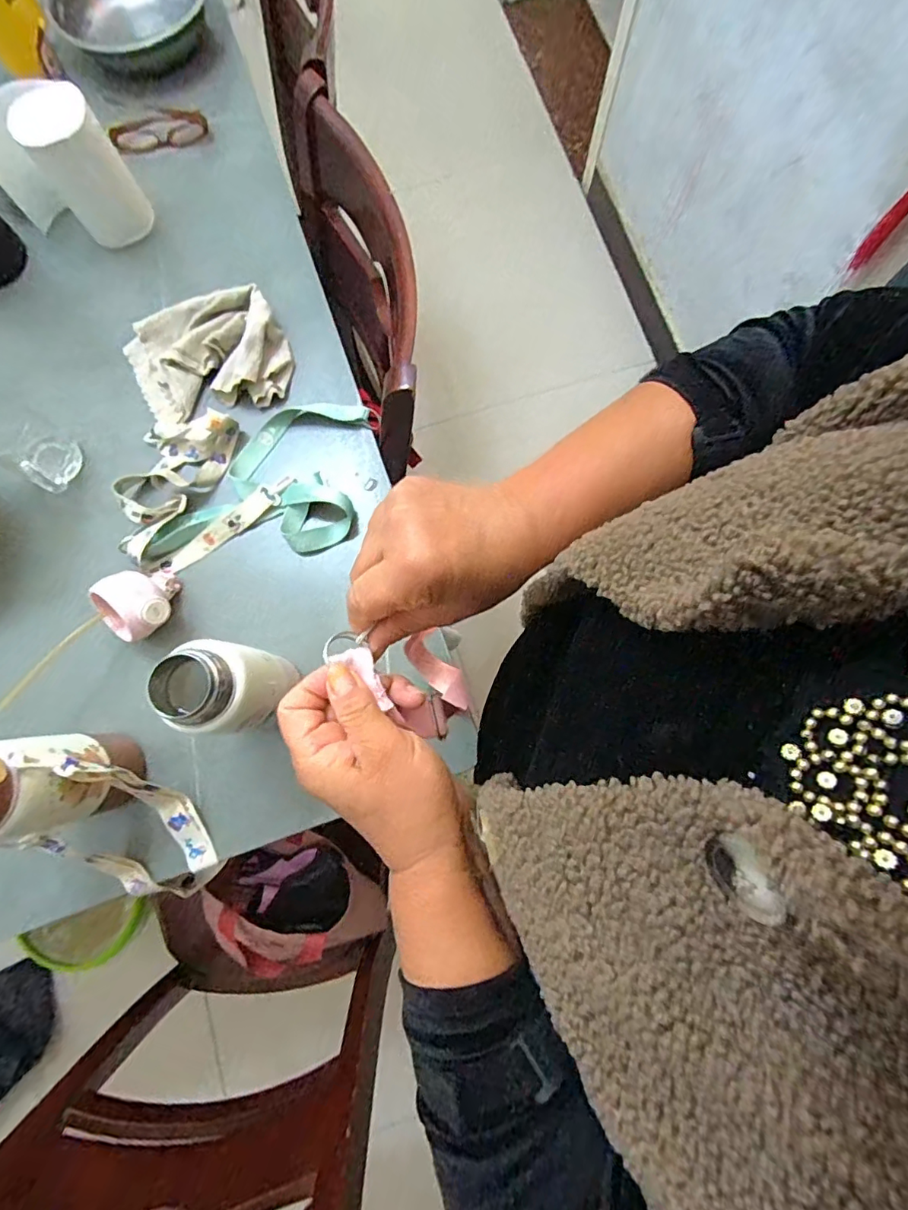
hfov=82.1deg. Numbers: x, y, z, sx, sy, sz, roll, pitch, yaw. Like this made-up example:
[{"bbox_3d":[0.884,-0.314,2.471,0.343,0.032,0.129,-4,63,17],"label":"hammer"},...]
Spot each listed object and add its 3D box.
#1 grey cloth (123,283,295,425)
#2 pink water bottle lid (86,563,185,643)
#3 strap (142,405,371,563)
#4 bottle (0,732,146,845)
[{"bbox_3d":[-0.295,-0.297,0.628,0.185,0.041,0.145,-24,80,-5],"label":"grey cloth"},{"bbox_3d":[-0.343,-0.001,0.562,0.076,0.068,0.072,0,79,0],"label":"pink water bottle lid"},{"bbox_3d":[-0.228,-0.146,0.602,0.246,0.026,0.175,-2,79,0],"label":"strap"},{"bbox_3d":[-0.358,0.157,0.457,0.076,0.238,0.080,0,79,0],"label":"bottle"}]

